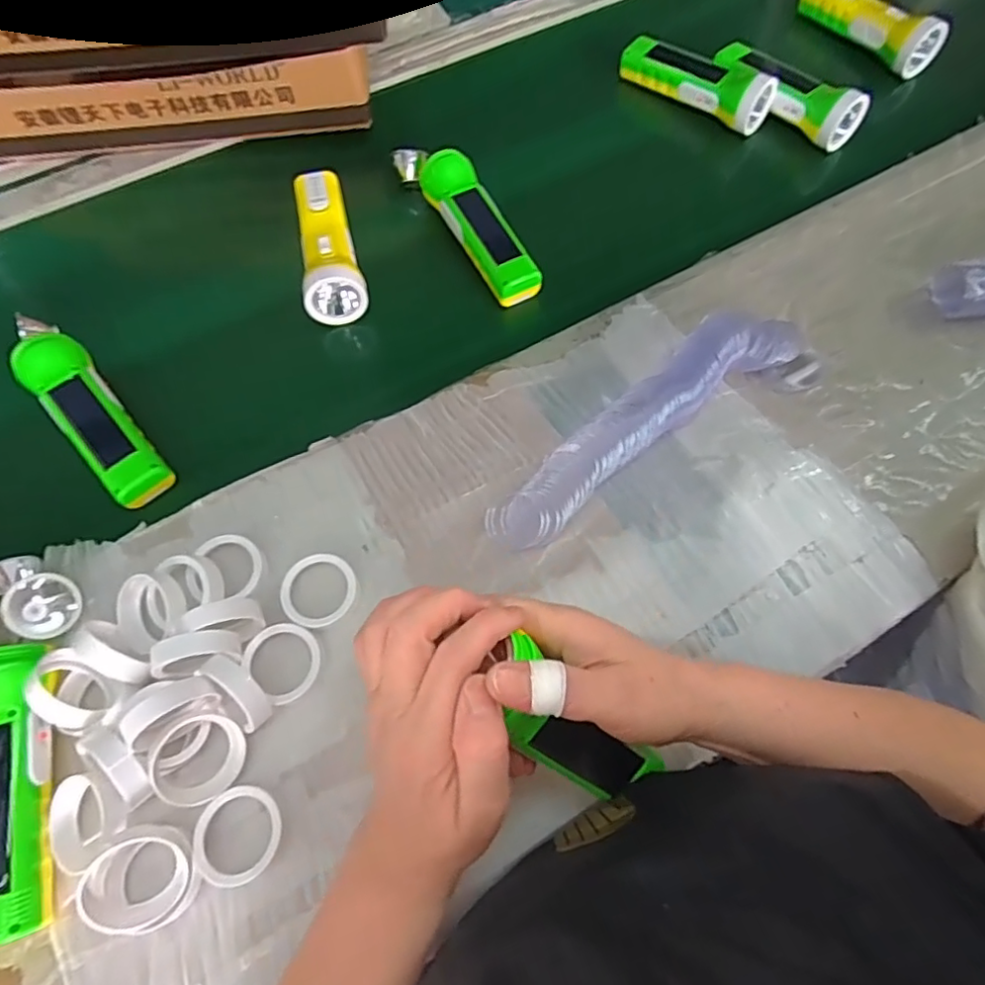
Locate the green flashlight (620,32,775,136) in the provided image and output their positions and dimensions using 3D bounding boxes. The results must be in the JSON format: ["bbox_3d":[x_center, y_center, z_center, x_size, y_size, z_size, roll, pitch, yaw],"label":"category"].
[{"bbox_3d":[0.207,-0.425,0.606,0.160,0.047,0.042,34,71,14],"label":"green flashlight"}]

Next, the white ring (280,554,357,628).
[{"bbox_3d":[-0.127,0.072,0.432,0.052,0.022,0.050,0,66,0],"label":"white ring"}]

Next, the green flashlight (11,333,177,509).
[{"bbox_3d":[-0.323,-0.061,0.478,0.048,0.041,0.164,-37,71,-15],"label":"green flashlight"}]

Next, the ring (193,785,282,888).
[{"bbox_3d":[-0.159,0.214,0.372,0.052,0.015,0.053,0,66,0],"label":"ring"}]

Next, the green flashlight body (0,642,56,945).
[{"bbox_3d":[-0.300,0.180,0.367,0.052,0.036,0.170,-13,67,-6],"label":"green flashlight body"}]

